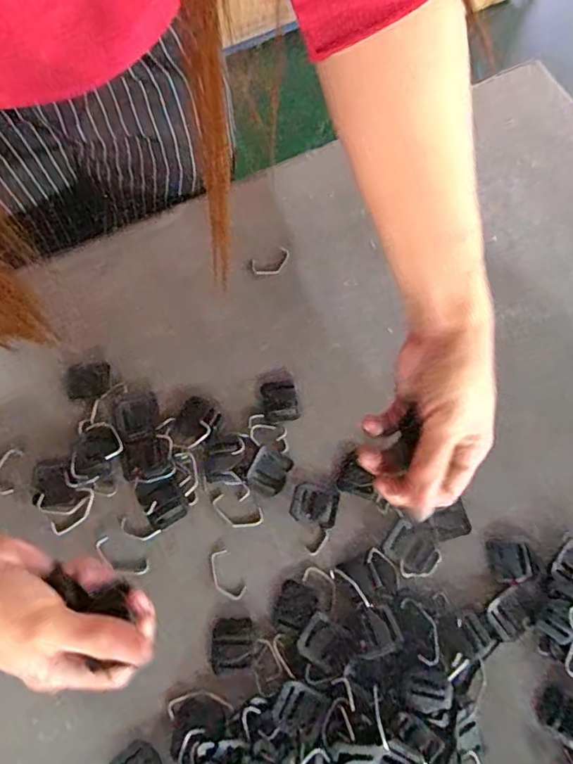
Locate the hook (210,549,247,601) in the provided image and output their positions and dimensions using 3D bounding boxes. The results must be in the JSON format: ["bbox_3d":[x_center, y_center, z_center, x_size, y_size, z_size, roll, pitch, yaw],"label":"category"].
[{"bbox_3d":[-0.044,0.139,0.377,0.018,0.004,0.036,-30,74,-12],"label":"hook"}]

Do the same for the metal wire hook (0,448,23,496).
[{"bbox_3d":[-0.210,0.067,0.397,0.014,0.005,0.034,7,70,0],"label":"metal wire hook"}]

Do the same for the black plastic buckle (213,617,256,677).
[{"bbox_3d":[-0.037,0.180,0.362,0.029,0.004,0.033,-1,70,-3],"label":"black plastic buckle"}]

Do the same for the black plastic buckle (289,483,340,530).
[{"bbox_3d":[0.021,0.093,0.395,0.035,0.004,0.027,18,70,4],"label":"black plastic buckle"}]

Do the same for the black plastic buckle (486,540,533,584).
[{"bbox_3d":[0.164,0.131,0.388,0.029,0.004,0.029,-6,71,-5],"label":"black plastic buckle"}]

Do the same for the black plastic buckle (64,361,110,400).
[{"bbox_3d":[-0.162,-0.001,0.430,0.036,0.004,0.028,-11,71,-6],"label":"black plastic buckle"}]

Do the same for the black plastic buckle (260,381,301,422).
[{"bbox_3d":[-0.005,0.015,0.421,0.028,0.004,0.031,-10,71,-6],"label":"black plastic buckle"}]

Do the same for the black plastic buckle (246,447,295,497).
[{"bbox_3d":[-0.013,0.068,0.399,0.027,0.004,0.032,25,71,6],"label":"black plastic buckle"}]

